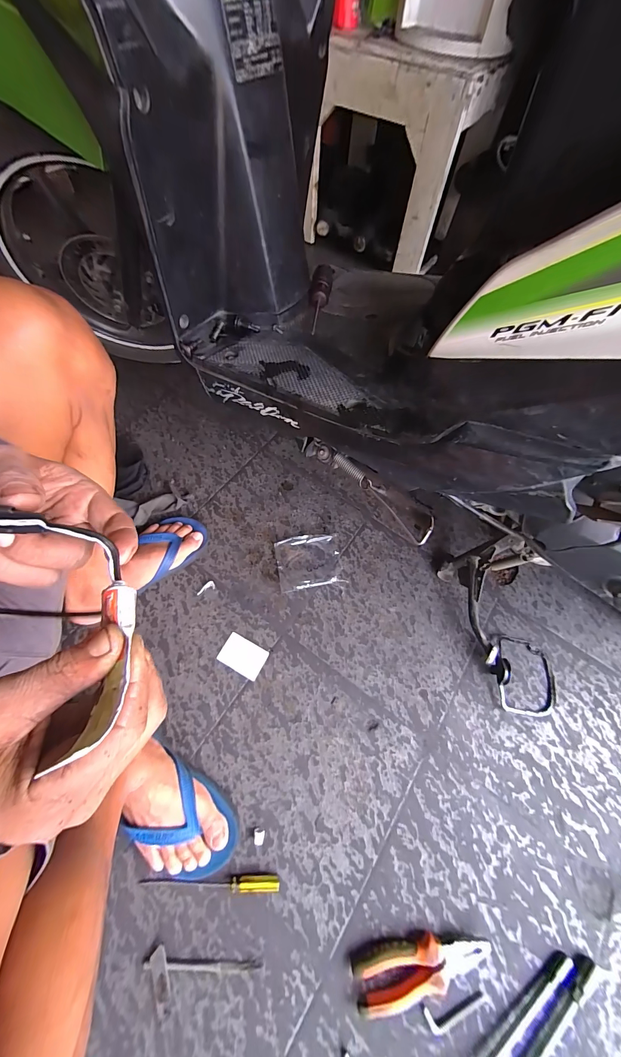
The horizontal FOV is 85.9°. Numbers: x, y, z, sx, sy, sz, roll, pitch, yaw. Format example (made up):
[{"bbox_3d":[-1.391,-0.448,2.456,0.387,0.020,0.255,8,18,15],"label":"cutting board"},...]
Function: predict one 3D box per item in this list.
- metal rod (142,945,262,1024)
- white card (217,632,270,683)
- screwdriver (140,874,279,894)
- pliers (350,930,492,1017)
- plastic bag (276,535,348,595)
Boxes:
[{"bbox_3d":[-0.138,0.565,0.409,0.142,0.009,0.059,8,64,0],"label":"metal rod"},{"bbox_3d":[-0.118,0.222,0.583,0.077,0.005,0.053,26,65,9],"label":"white card"},{"bbox_3d":[-0.133,0.474,0.445,0.181,0.011,0.017,3,64,-2],"label":"screwdriver"},{"bbox_3d":[0.142,0.558,0.425,0.172,0.023,0.053,-6,65,-7],"label":"pliers"},{"bbox_3d":[-0.003,0.063,0.660,0.124,0.013,0.108,-8,65,-8],"label":"plastic bag"}]

